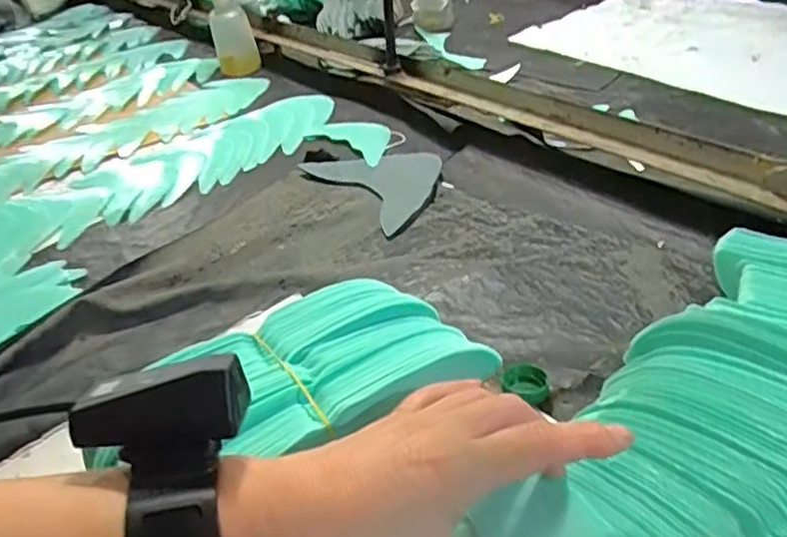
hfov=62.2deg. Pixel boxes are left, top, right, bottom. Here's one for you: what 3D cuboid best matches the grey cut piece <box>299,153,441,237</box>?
[{"bbox_3d":[-0.007,-0.098,0.697,0.113,0.009,0.166,-29,42,-23],"label":"grey cut piece"}]

